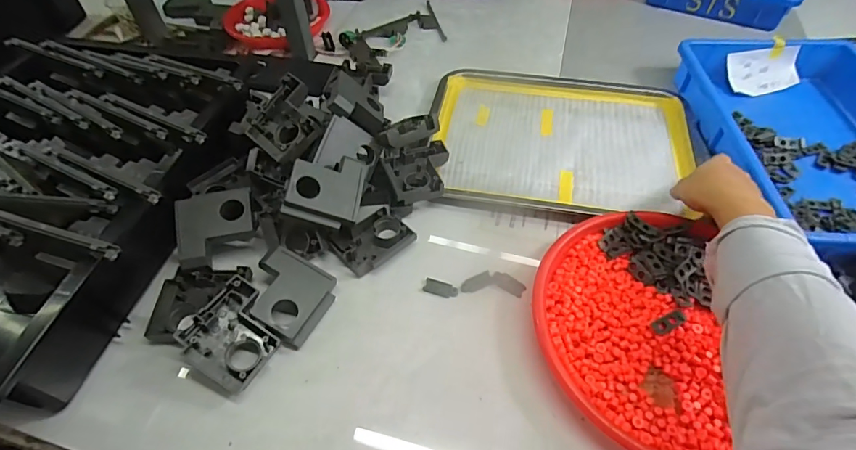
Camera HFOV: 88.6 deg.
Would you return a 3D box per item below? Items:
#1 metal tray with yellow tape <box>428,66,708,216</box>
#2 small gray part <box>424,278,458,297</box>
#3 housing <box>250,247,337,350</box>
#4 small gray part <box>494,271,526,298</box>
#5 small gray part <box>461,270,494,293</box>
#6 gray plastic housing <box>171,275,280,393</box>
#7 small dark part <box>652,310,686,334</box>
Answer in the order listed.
[{"bbox_3d":[0.178,-0.125,0.586,0.340,0.020,0.281,7,53,7],"label":"metal tray with yellow tape"},{"bbox_3d":[0.014,0.066,0.458,0.036,0.004,0.015,14,54,12],"label":"small gray part"},{"bbox_3d":[-0.136,0.069,0.430,0.075,0.023,0.074,30,61,1],"label":"housing"},{"bbox_3d":[0.084,0.061,0.455,0.034,0.004,0.017,30,59,23],"label":"small gray part"},{"bbox_3d":[0.051,0.060,0.456,0.035,0.004,0.016,-22,55,-15],"label":"small gray part"},{"bbox_3d":[-0.179,0.101,0.406,0.075,0.025,0.085,29,61,5],"label":"gray plastic housing"},{"bbox_3d":[0.226,0.090,0.408,0.038,0.006,0.013,-20,54,-13],"label":"small dark part"}]

